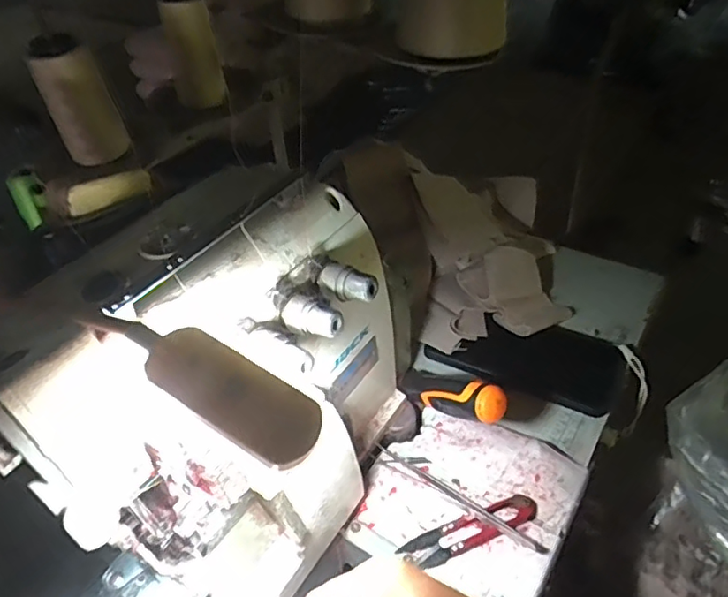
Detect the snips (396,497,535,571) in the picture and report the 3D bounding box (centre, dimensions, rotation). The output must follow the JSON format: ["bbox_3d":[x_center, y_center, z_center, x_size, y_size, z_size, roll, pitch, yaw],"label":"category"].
[{"bbox_3d":[0.078,0.167,0.410,0.105,0.006,0.022,-18,45,-15],"label":"snips"}]

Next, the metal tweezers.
[{"bbox_3d":[0.067,0.149,0.427,0.145,0.008,0.017,27,50,27],"label":"metal tweezers"}]

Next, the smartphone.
[{"bbox_3d":[0.154,0.048,0.528,0.159,0.017,0.089,18,47,21],"label":"smartphone"}]

